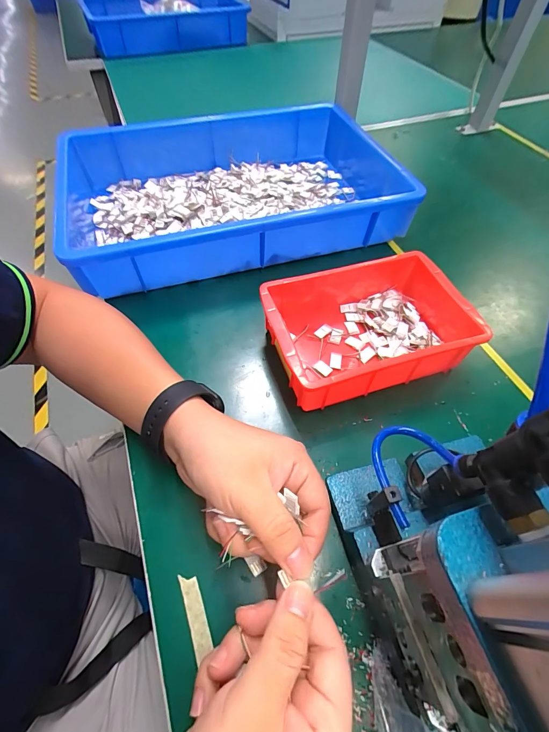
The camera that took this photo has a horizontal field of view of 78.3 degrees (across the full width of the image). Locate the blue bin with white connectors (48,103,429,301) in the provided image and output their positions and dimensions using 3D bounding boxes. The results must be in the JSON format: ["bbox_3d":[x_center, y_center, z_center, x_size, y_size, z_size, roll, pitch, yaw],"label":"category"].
[{"bbox_3d":[-0.044,-0.238,0.465,0.440,0.095,0.257,-16,57,-11],"label":"blue bin with white connectors"}]

